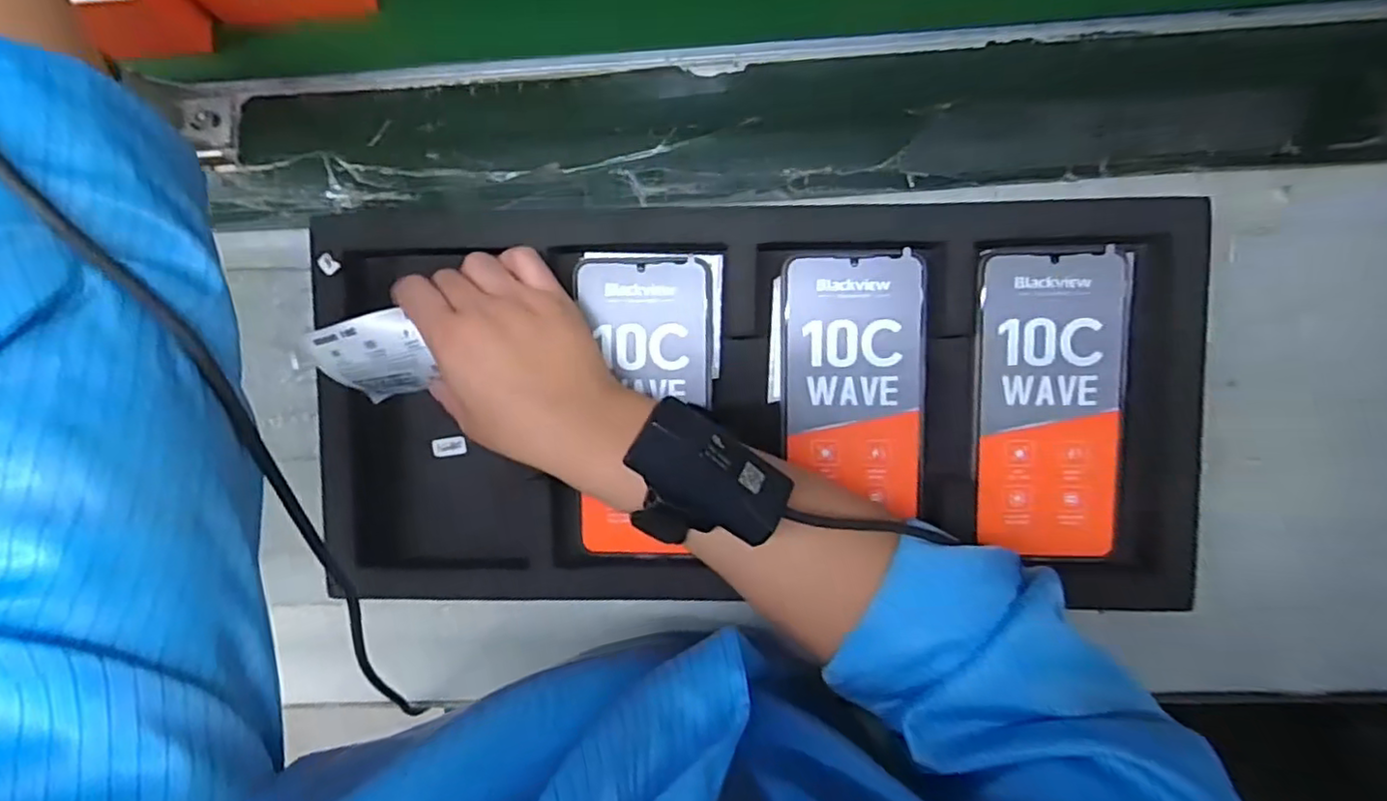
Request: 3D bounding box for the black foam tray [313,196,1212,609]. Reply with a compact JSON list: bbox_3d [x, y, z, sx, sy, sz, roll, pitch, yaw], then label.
[{"bbox_3d":[0.031,0.002,0.367,0.478,0.039,0.217,0,88,4],"label":"black foam tray"}]

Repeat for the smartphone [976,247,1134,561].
[{"bbox_3d":[0.201,0.002,0.365,0.082,0.016,0.167,0,88,4],"label":"smartphone"}]

